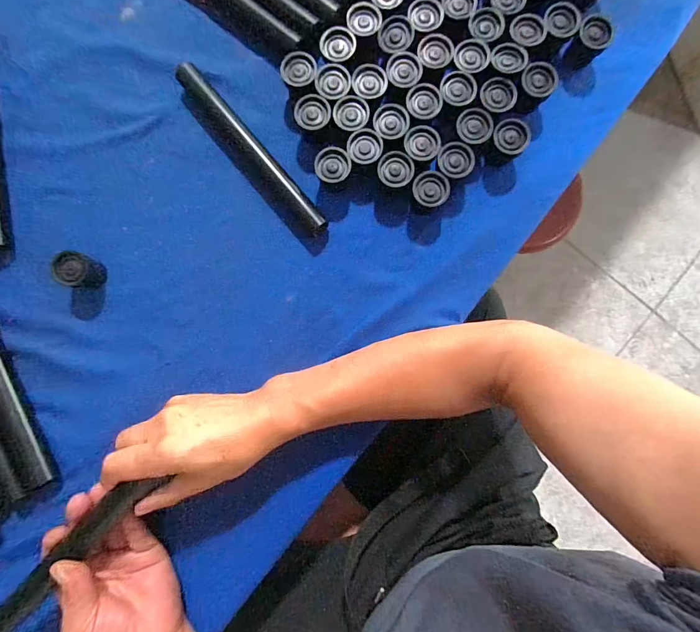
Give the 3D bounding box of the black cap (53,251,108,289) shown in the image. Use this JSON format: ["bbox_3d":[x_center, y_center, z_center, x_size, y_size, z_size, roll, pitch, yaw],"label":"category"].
[{"bbox_3d":[-0.275,-0.047,0.359,0.038,0.026,0.032,26,87,2],"label":"black cap"}]

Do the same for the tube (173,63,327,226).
[{"bbox_3d":[-0.101,-0.175,0.366,0.020,0.019,0.219,-42,87,-3],"label":"tube"}]

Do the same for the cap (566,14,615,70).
[{"bbox_3d":[0.241,-0.277,0.358,0.032,0.029,0.030,0,86,0],"label":"cap"}]

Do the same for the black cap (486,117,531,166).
[{"bbox_3d":[0.158,-0.173,0.357,0.033,0.033,0.031,0,86,0],"label":"black cap"}]

